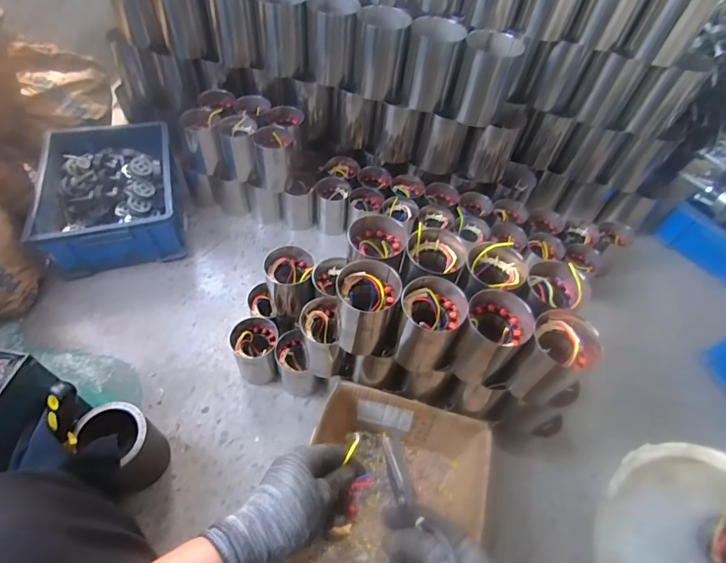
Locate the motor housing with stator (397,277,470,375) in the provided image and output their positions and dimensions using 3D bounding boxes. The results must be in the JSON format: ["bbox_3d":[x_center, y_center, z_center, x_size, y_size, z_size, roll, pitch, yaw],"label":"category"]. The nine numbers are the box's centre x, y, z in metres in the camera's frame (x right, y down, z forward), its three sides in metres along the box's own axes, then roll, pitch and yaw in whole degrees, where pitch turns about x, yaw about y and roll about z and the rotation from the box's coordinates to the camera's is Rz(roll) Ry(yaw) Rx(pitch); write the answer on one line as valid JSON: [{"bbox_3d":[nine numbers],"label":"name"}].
[{"bbox_3d":[0.096,0.070,0.654,0.092,0.138,0.090,-1,54,-6],"label":"motor housing with stator"}]

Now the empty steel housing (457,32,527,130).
[{"bbox_3d":[0.270,-0.452,0.935,0.116,0.163,0.094,12,54,4],"label":"empty steel housing"}]

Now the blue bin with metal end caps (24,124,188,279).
[{"bbox_3d":[-0.635,-0.224,1.079,0.300,0.145,0.398,-12,56,-14],"label":"blue bin with metal end caps"}]

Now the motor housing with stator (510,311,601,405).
[{"bbox_3d":[0.281,0.121,0.634,0.088,0.151,0.091,3,54,-4],"label":"motor housing with stator"}]

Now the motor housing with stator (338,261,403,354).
[{"bbox_3d":[0.004,0.042,0.648,0.090,0.128,0.084,10,53,2],"label":"motor housing with stator"}]

